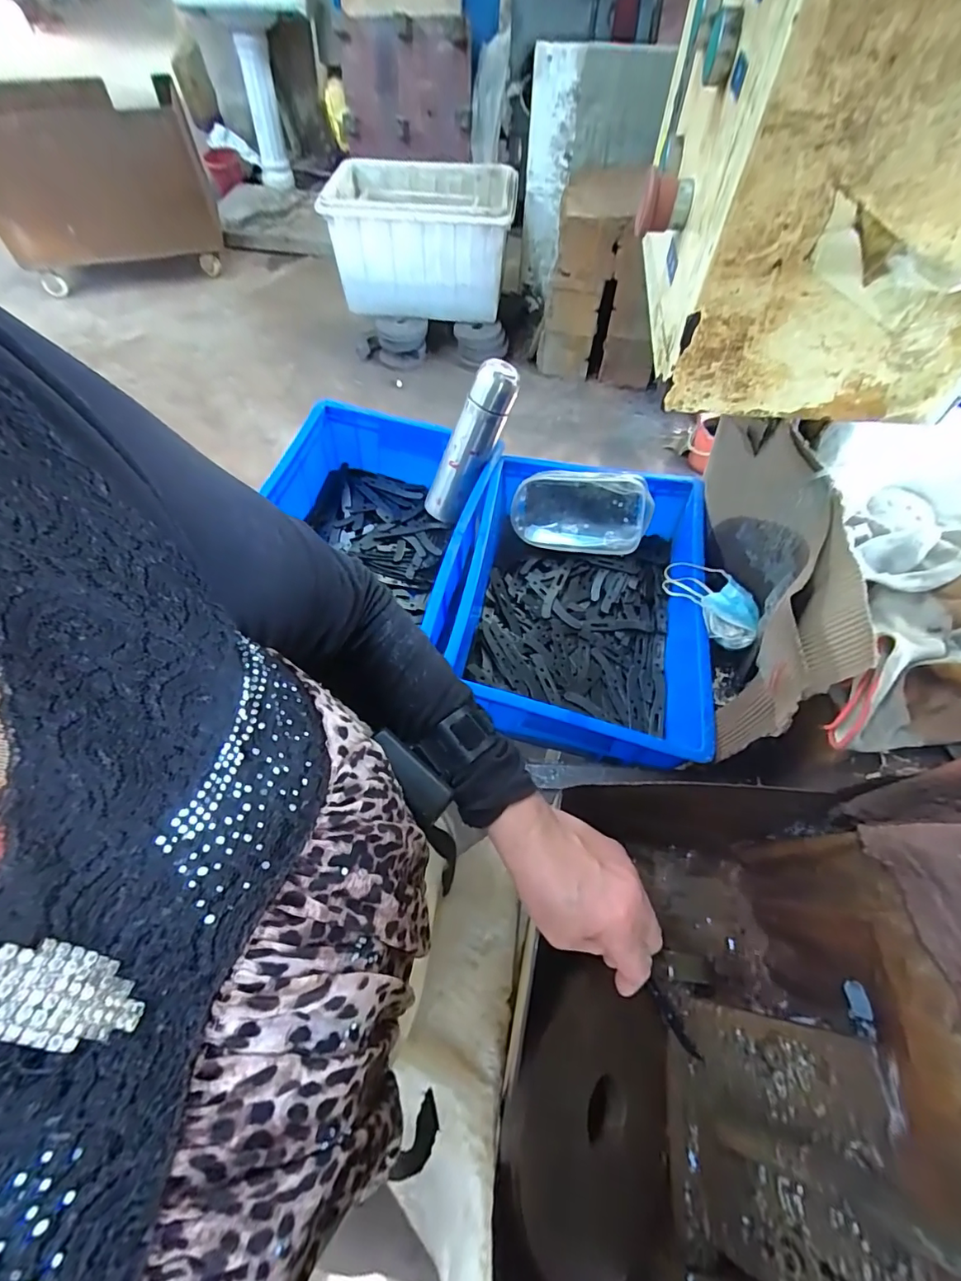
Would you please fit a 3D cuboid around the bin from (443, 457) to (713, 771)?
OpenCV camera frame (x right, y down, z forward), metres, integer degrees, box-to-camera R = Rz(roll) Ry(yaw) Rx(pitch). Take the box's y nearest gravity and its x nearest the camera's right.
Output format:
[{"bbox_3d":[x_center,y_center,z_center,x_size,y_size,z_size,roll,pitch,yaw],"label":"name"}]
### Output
[{"bbox_3d":[0.133,-0.054,0.656,0.315,0.126,0.404,14,62,5],"label":"bin"}]

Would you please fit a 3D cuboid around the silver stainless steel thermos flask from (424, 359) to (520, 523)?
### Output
[{"bbox_3d":[-0.015,-0.280,0.714,0.053,0.242,0.056,-13,59,-40],"label":"silver stainless steel thermos flask"}]

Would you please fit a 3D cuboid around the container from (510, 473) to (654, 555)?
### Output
[{"bbox_3d":[0.149,-0.193,0.728,0.194,0.113,0.038,8,27,16],"label":"container"}]

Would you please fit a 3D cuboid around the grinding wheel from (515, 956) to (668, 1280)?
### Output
[{"bbox_3d":[0.104,0.380,0.389,0.182,0.017,0.179,18,62,-38],"label":"grinding wheel"}]

